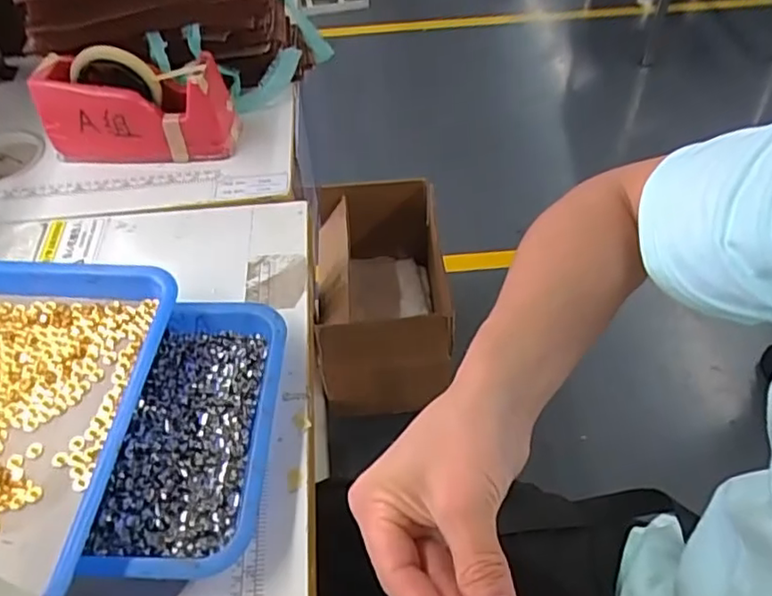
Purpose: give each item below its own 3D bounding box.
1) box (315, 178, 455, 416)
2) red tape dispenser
[{"bbox_3d":[0.007,0.002,1.327,0.294,0.311,0.387,-4,50,0],"label":"box"},{"bbox_3d":[-0.277,-0.214,0.689,0.206,0.112,0.072,1,50,3],"label":"red tape dispenser"}]

